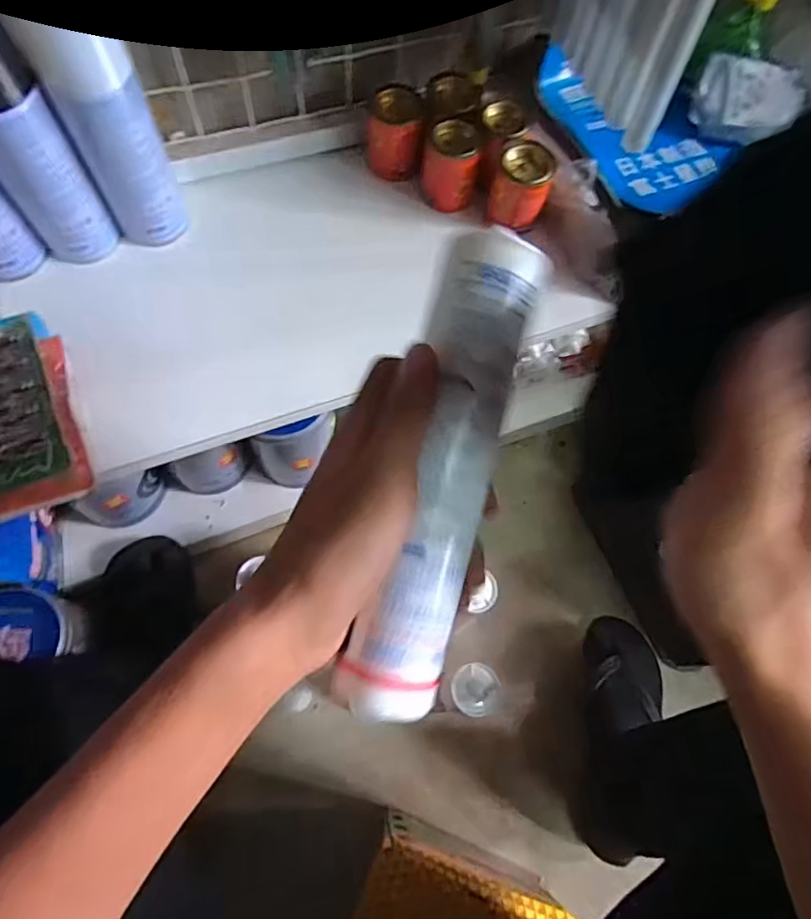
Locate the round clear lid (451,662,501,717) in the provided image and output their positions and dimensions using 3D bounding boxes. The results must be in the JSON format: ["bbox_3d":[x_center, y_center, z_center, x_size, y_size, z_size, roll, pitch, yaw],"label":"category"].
[{"bbox_3d":[0.069,0.226,0.543,0.047,0.016,0.047,1,67,-2],"label":"round clear lid"}]

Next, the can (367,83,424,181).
[{"bbox_3d":[-0.011,-0.329,0.564,0.052,0.065,0.056,1,67,-2],"label":"can"}]

